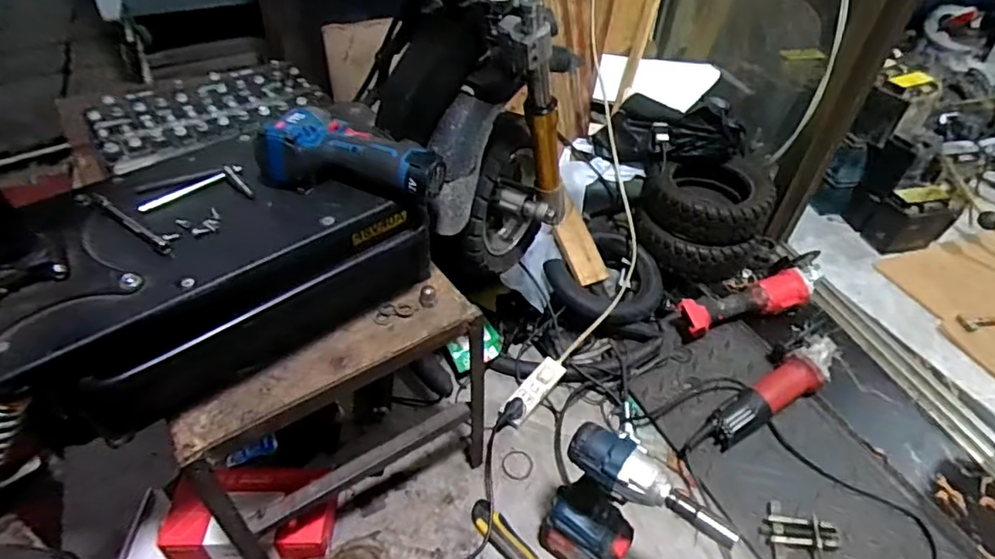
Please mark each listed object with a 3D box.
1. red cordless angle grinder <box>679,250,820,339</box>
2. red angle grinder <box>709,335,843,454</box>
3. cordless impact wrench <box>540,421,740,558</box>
[{"bbox_3d":[0.504,0.030,1.144,0.332,0.094,0.115,-7,45,-14],"label":"red cordless angle grinder"},{"bbox_3d":[0.477,0.190,0.998,0.274,0.072,0.089,-36,55,-11],"label":"red angle grinder"},{"bbox_3d":[0.167,0.328,0.757,0.203,0.270,0.071,29,48,22],"label":"cordless impact wrench"}]

